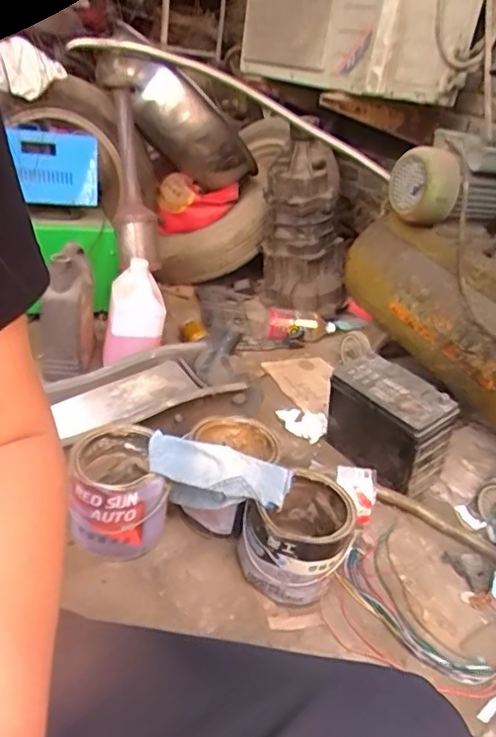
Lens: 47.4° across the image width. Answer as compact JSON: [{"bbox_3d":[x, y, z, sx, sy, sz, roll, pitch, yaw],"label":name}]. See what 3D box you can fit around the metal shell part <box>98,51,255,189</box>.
[{"bbox_3d":[-0.208,-0.733,1.669,0.539,0.206,0.190,32,13,-39],"label":"metal shell part"}]

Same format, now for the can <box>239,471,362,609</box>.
[{"bbox_3d":[0.079,0.268,0.896,0.151,0.138,0.160,8,29,-5],"label":"can"}]

